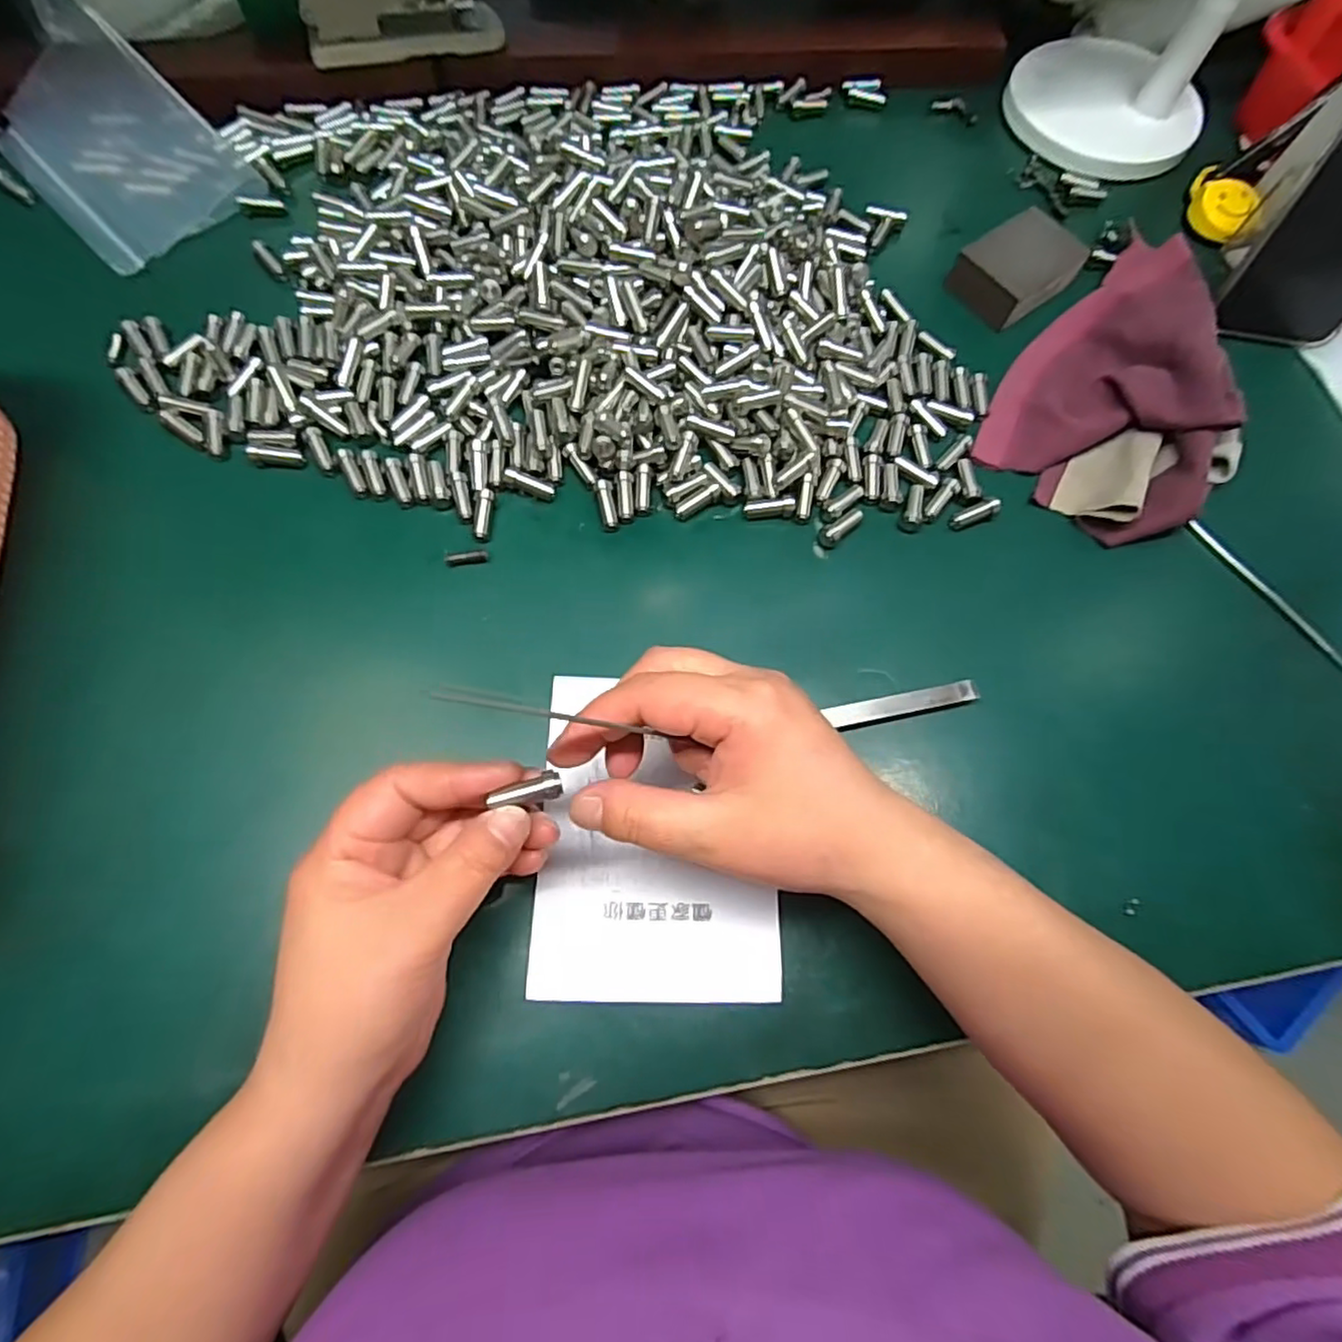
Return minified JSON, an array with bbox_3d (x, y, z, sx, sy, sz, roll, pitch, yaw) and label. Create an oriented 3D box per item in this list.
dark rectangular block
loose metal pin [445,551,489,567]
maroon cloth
[{"bbox_3d":[0.218,-0.254,0.413,0.072,0.024,0.048,-33,75,-13],"label":"dark rectangular block"},{"bbox_3d":[-0.106,-0.058,0.342,0.021,0.004,0.006,-13,71,-7],"label":"loose metal pin"},{"bbox_3d":[0.281,-0.181,0.384,0.126,0.034,0.225,35,72,10],"label":"maroon cloth"}]

